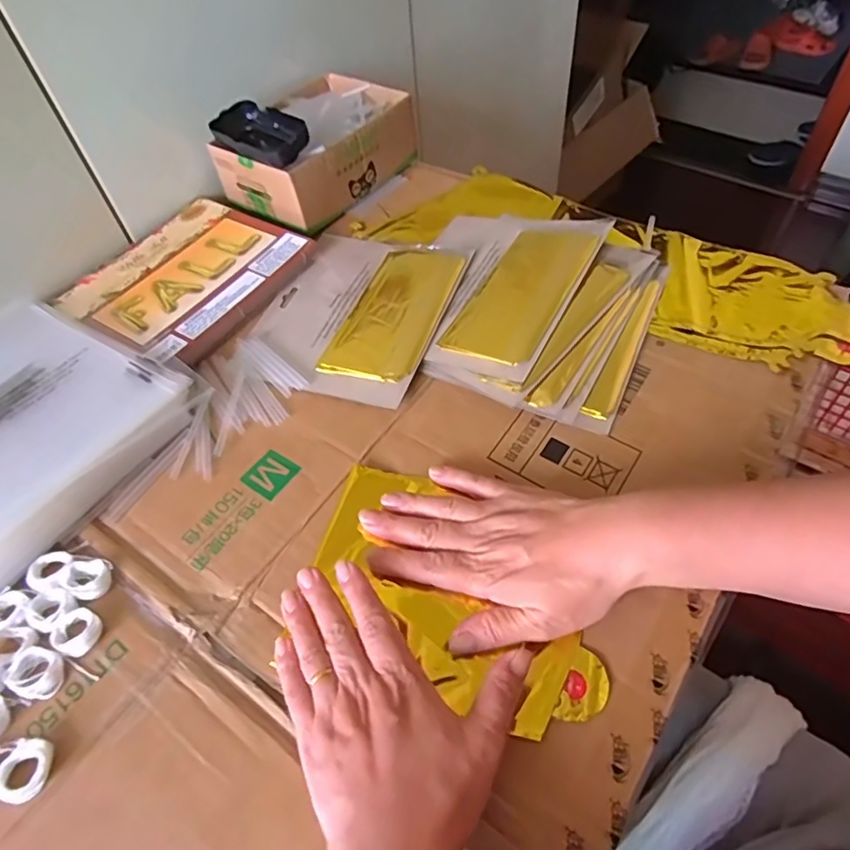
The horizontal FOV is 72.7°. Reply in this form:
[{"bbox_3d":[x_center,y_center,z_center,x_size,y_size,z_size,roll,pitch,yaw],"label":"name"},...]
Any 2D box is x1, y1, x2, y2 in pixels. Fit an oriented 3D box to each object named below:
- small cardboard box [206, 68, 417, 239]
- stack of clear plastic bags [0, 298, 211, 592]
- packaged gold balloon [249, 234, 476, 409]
[{"bbox_3d":[-0.113,-0.296,0.614,0.133,0.085,0.184,30,62,24],"label":"small cardboard box"},{"bbox_3d":[-0.333,0.001,0.447,0.246,0.035,0.221,26,60,22],"label":"stack of clear plastic bags"},{"bbox_3d":[-0.060,-0.105,0.507,0.156,0.016,0.188,14,57,15],"label":"packaged gold balloon"}]

